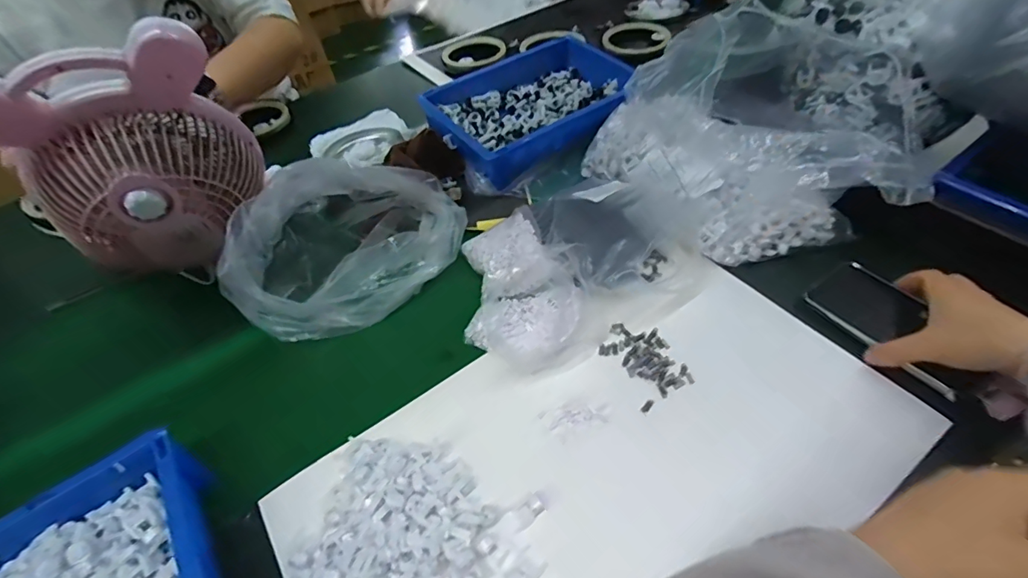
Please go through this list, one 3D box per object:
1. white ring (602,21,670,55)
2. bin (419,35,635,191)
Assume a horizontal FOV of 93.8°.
[{"bbox_3d":[0.231,-0.470,0.901,0.125,0.017,0.142,-24,52,-13],"label":"white ring"},{"bbox_3d":[0.026,-0.290,0.755,0.299,0.062,0.220,-33,55,-20],"label":"bin"}]

